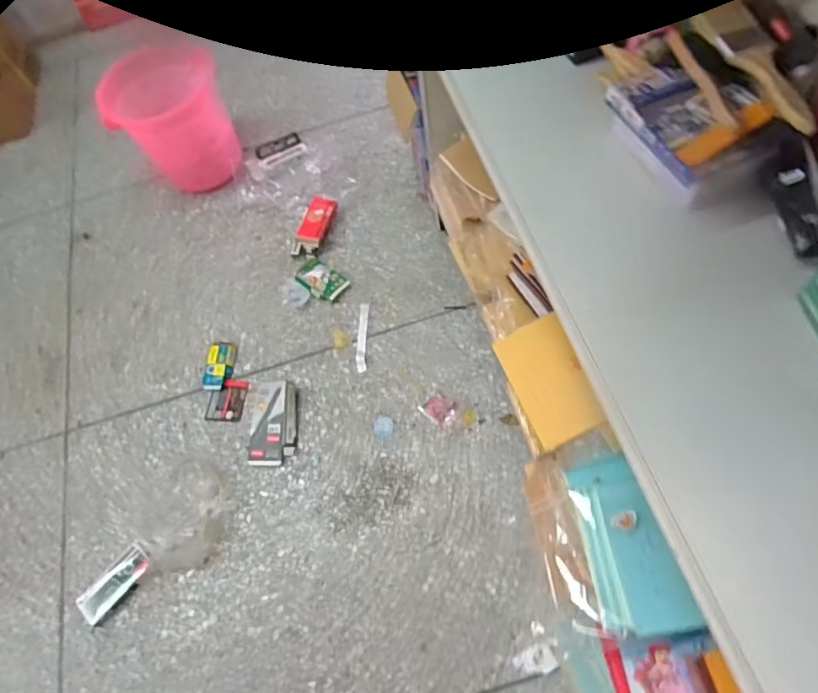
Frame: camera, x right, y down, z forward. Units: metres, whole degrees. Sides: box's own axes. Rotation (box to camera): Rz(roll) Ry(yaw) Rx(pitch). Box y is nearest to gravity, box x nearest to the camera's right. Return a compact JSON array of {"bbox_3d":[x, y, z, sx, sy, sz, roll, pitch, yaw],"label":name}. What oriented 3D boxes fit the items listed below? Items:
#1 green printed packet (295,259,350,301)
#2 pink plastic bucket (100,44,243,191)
[{"bbox_3d":[-0.230,-0.175,1.387,0.127,0.023,0.084,31,72,21],"label":"green printed packet"},{"bbox_3d":[-0.659,-0.638,1.475,0.281,0.298,0.290,-3,63,7],"label":"pink plastic bucket"}]

